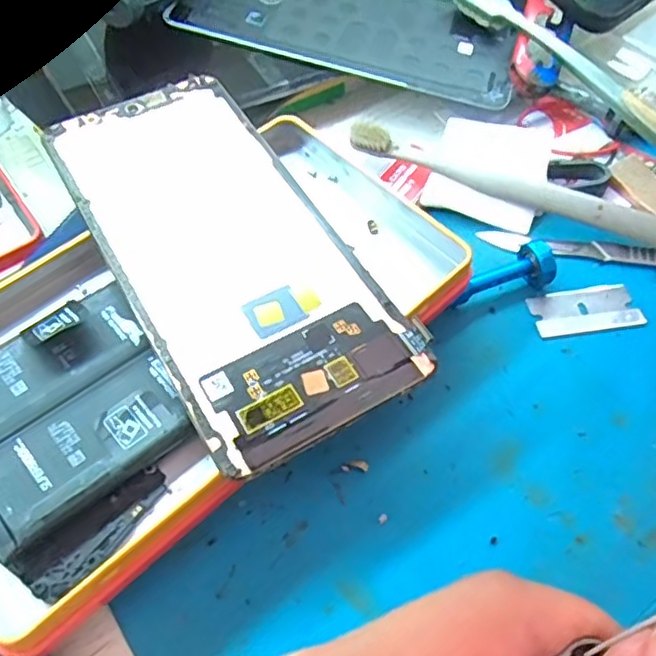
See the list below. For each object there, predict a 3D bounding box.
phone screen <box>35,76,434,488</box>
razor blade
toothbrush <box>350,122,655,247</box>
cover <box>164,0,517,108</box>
[{"bbox_3d":[-0.037,-0.029,0.213,0.071,0.004,0.153,-28,63,-18],"label":"phone screen"},{"bbox_3d":[0.094,-0.007,0.236,0.038,0.004,0.020,-5,54,-2],"label":"razor blade"},{"bbox_3d":[0.088,-0.054,0.252,0.166,0.008,0.014,22,58,17],"label":"toothbrush"},{"bbox_3d":[0.009,-0.143,0.294,0.152,0.004,0.074,17,62,6],"label":"cover"}]

